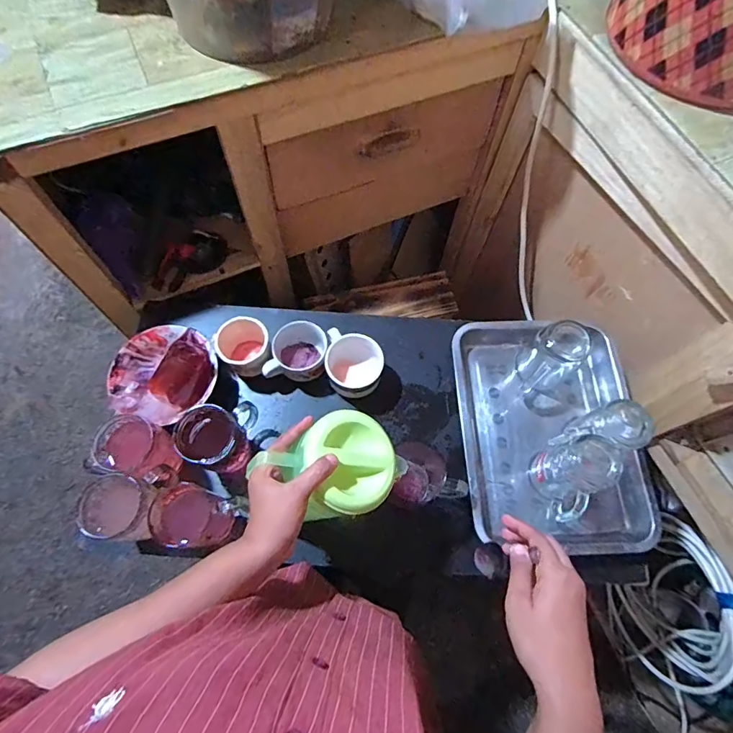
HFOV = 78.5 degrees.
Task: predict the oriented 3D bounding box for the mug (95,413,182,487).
[{"bbox_3d":[-0.301,0.114,0.605,0.086,0.098,0.071,16,69,6],"label":"mug"}]

